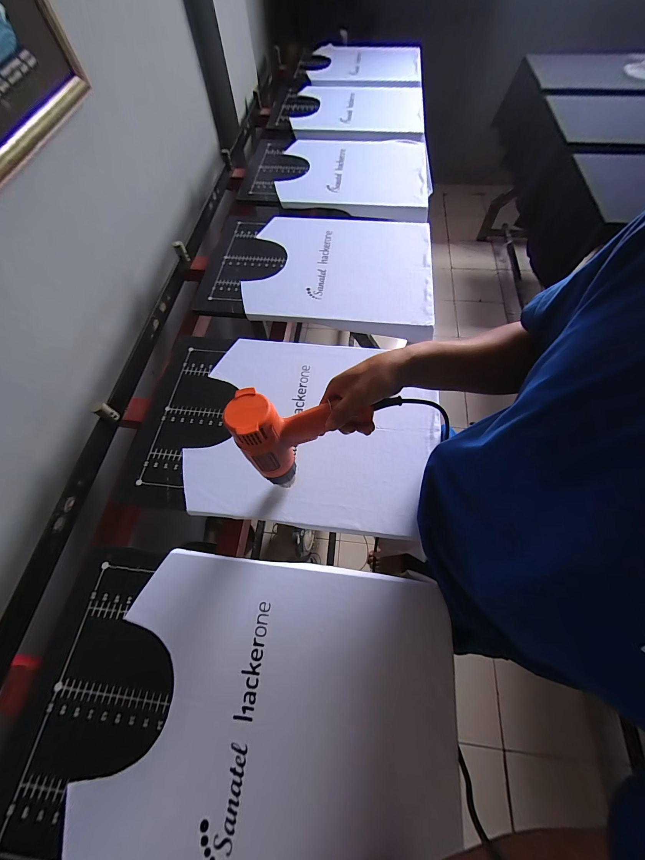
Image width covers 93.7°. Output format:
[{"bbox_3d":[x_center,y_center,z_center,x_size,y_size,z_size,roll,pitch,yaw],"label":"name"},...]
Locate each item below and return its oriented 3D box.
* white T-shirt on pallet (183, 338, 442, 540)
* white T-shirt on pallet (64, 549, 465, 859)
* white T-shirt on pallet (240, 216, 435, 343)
[{"bbox_3d":[-0.012,-0.015,0.607,0.459,0.011,0.397,5,64,4],"label":"white T-shirt on pallet"},{"bbox_3d":[-0.061,0.403,0.412,0.464,0.020,0.400,5,64,4],"label":"white T-shirt on pallet"},{"bbox_3d":[0.050,-0.440,0.826,0.482,0.047,0.406,5,64,4],"label":"white T-shirt on pallet"}]

